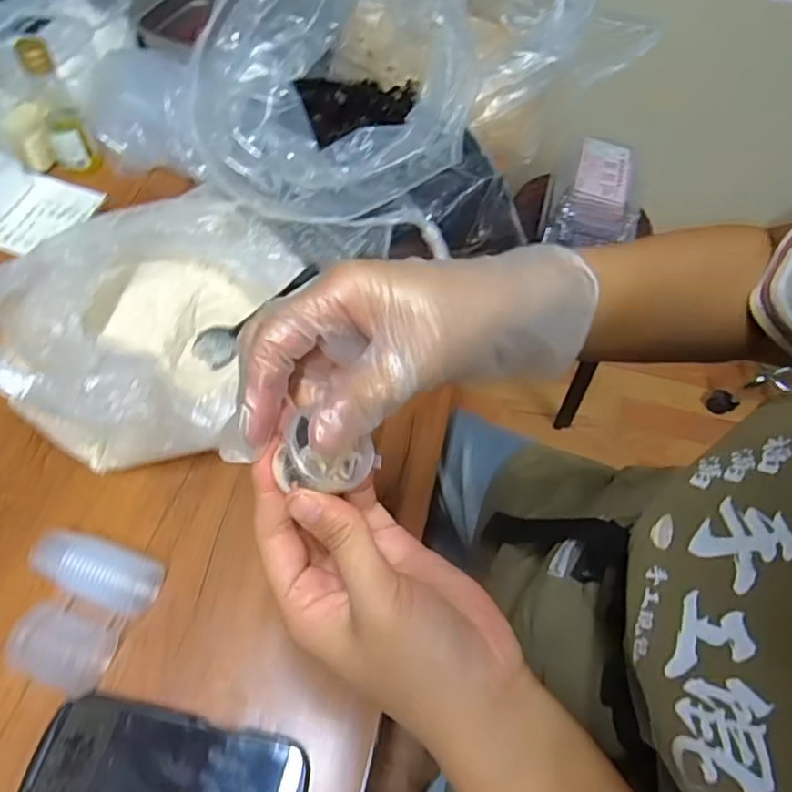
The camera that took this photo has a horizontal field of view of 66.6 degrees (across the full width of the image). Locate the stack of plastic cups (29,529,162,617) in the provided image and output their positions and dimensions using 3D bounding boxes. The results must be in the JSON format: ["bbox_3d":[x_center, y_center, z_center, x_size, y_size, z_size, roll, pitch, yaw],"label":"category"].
[{"bbox_3d":[-0.207,0.123,0.419,0.087,0.035,0.039,16,58,6],"label":"stack of plastic cups"}]

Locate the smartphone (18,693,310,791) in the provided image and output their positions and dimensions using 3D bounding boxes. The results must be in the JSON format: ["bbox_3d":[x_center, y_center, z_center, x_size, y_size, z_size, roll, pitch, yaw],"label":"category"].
[{"bbox_3d":[-0.138,0.237,0.363,0.160,0.014,0.080,11,58,2],"label":"smartphone"}]

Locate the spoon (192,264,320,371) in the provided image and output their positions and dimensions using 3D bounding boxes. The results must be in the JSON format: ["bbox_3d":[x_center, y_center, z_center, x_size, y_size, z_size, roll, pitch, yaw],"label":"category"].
[{"bbox_3d":[-0.119,-0.072,0.521,0.126,0.026,0.029,-40,66,2],"label":"spoon"}]

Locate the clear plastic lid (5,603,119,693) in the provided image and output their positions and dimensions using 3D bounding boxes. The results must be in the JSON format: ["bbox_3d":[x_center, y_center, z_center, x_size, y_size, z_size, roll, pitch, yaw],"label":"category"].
[{"bbox_3d":[-0.212,0.164,0.389,0.059,0.032,0.040,19,58,7],"label":"clear plastic lid"}]

